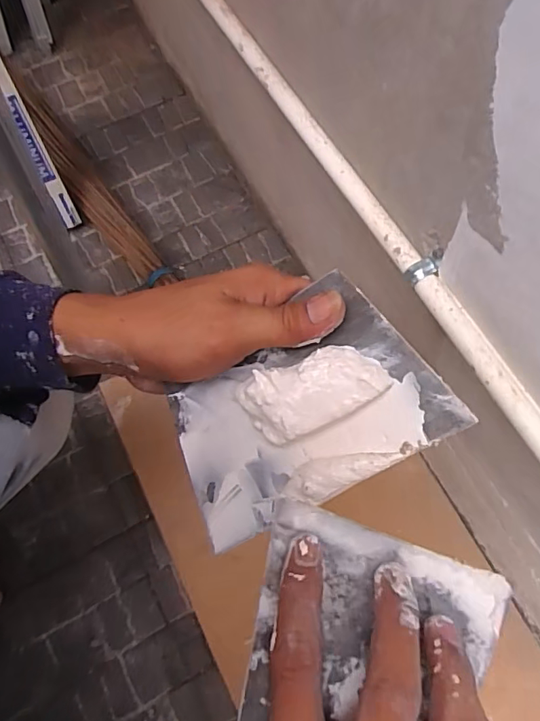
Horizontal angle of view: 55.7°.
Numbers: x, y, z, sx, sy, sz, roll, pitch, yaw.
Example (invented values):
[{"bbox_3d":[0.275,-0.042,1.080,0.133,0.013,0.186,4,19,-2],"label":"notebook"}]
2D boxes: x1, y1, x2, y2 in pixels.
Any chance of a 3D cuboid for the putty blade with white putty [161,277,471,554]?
[{"bbox_3d":[0.012,0.026,0.262,0.140,0.016,0.093,-30,83,12],"label":"putty blade with white putty"}]

